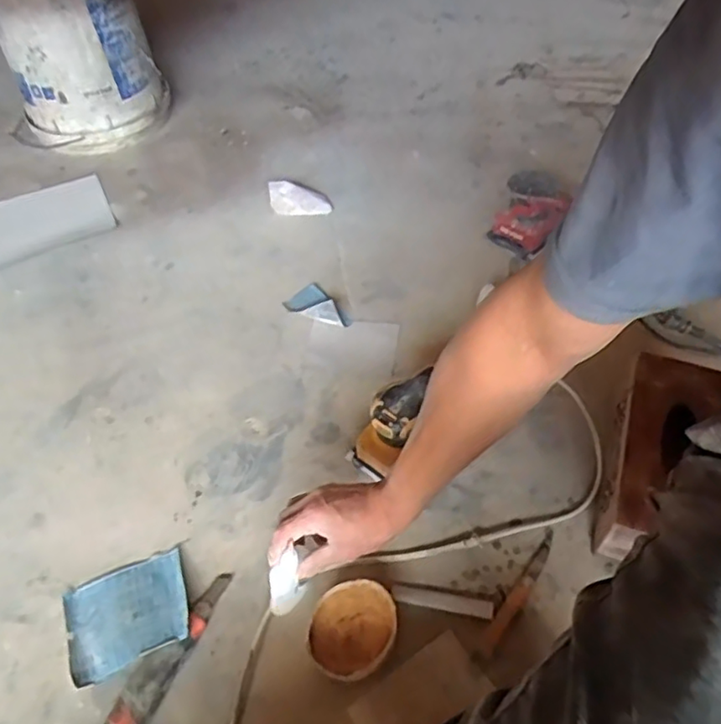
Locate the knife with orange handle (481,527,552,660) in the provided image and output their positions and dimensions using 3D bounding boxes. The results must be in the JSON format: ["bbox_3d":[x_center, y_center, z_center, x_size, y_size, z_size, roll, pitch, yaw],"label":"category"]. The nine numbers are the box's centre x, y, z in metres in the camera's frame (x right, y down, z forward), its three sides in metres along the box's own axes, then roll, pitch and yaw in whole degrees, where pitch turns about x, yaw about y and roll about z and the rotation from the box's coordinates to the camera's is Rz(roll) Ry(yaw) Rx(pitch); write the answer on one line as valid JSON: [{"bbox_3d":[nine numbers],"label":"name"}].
[{"bbox_3d":[0.185,0.256,0.682,0.018,0.011,0.172,30,59,24],"label":"knife with orange handle"}]

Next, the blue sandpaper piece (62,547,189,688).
[{"bbox_3d":[-0.267,0.285,0.687,0.134,0.010,0.116,-23,46,-10],"label":"blue sandpaper piece"}]

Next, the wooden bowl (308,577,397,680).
[{"bbox_3d":[-0.009,0.288,0.649,0.087,0.031,0.103,16,55,15],"label":"wooden bowl"}]

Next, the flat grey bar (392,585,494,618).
[{"bbox_3d":[0.092,0.268,0.676,0.111,0.004,0.020,7,53,8],"label":"flat grey bar"}]

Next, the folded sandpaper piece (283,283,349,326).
[{"bbox_3d":[-0.073,-0.086,0.991,0.067,0.028,0.106,-32,57,-20],"label":"folded sandpaper piece"}]

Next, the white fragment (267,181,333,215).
[{"bbox_3d":[-0.115,-0.312,1.159,0.120,0.048,0.066,-3,52,1],"label":"white fragment"}]

